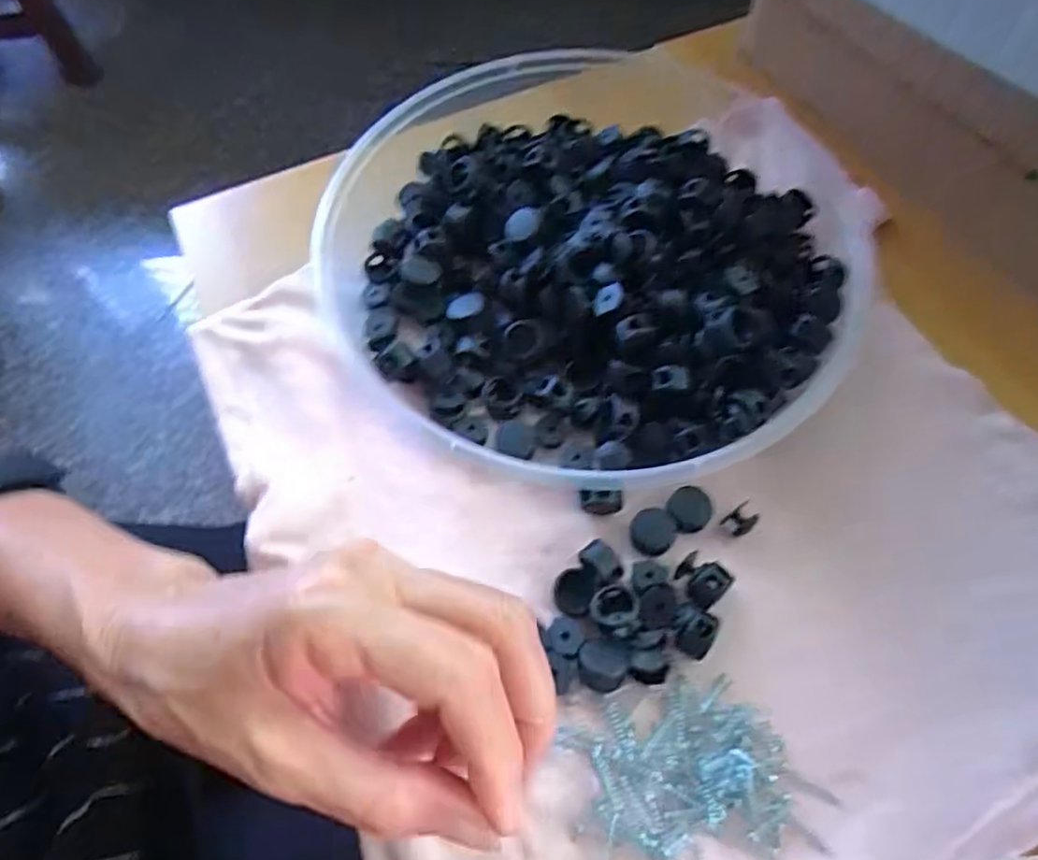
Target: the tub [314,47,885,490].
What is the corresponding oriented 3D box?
[{"bbox_3d":[0.036,-0.092,0.308,0.229,0.039,0.244,0,63,0],"label":"tub"}]

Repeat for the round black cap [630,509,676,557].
[{"bbox_3d":[0.052,0.040,0.262,0.017,0.006,0.017,0,63,0],"label":"round black cap"}]

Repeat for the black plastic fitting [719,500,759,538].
[{"bbox_3d":[0.086,0.035,0.262,0.012,0.004,0.009,-37,68,-14],"label":"black plastic fitting"}]

